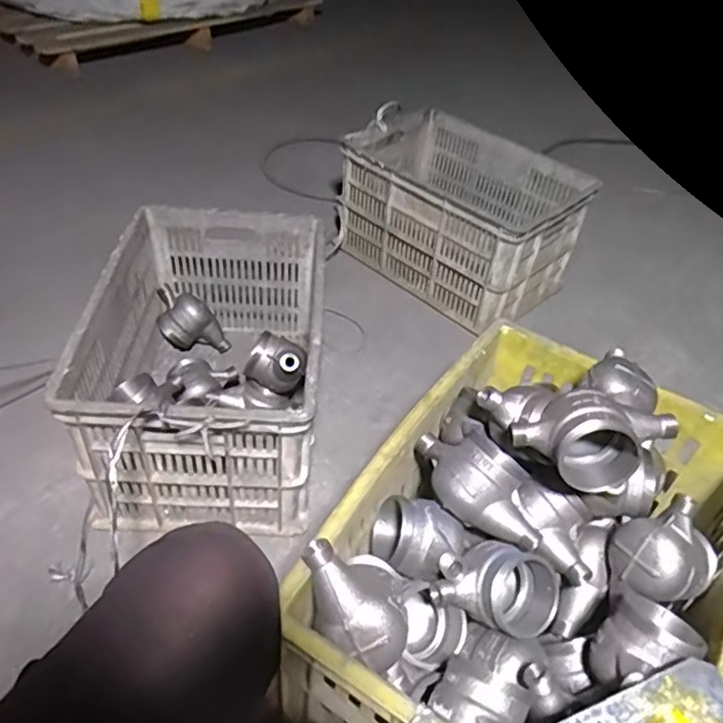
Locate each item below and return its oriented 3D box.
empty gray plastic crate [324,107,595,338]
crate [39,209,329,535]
[{"bbox_3d":[0.211,-0.332,1.408,0.481,0.256,0.317,36,51,27],"label":"empty gray plastic crate"},{"bbox_3d":[-0.232,0.000,1.003,0.317,0.273,0.473,3,44,-4],"label":"crate"}]

